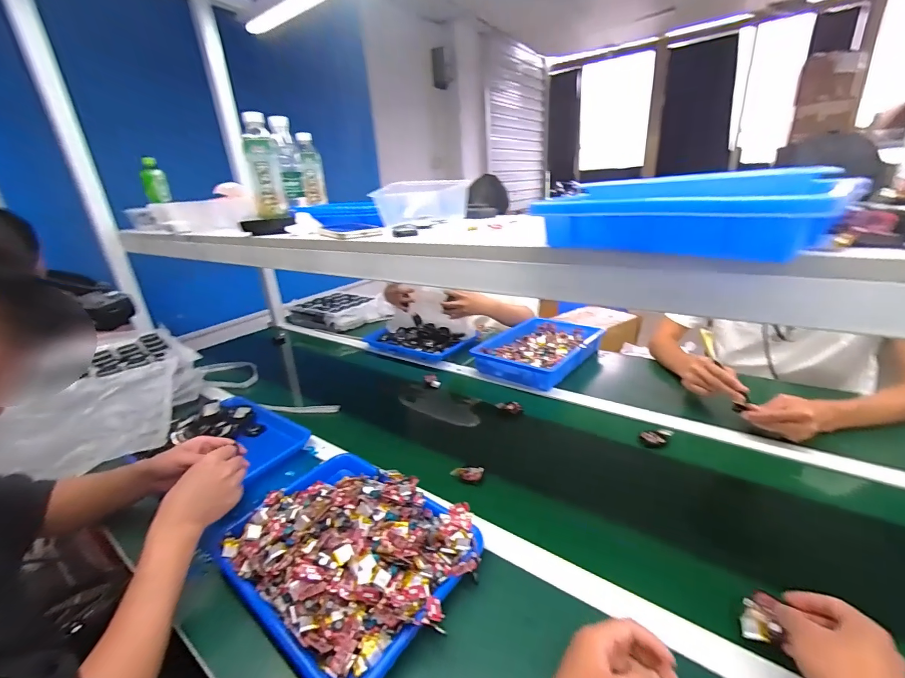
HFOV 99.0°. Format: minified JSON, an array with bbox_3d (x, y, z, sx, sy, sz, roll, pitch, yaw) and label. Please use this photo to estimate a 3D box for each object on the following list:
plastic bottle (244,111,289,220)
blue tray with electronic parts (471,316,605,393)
[{"bbox_3d":[-0.386,-0.348,0.792,0.062,0.183,0.069,-11,22,-18],"label":"plastic bottle"},{"bbox_3d":[0.253,0.024,1.128,0.261,0.059,0.372,13,27,38],"label":"blue tray with electronic parts"}]

